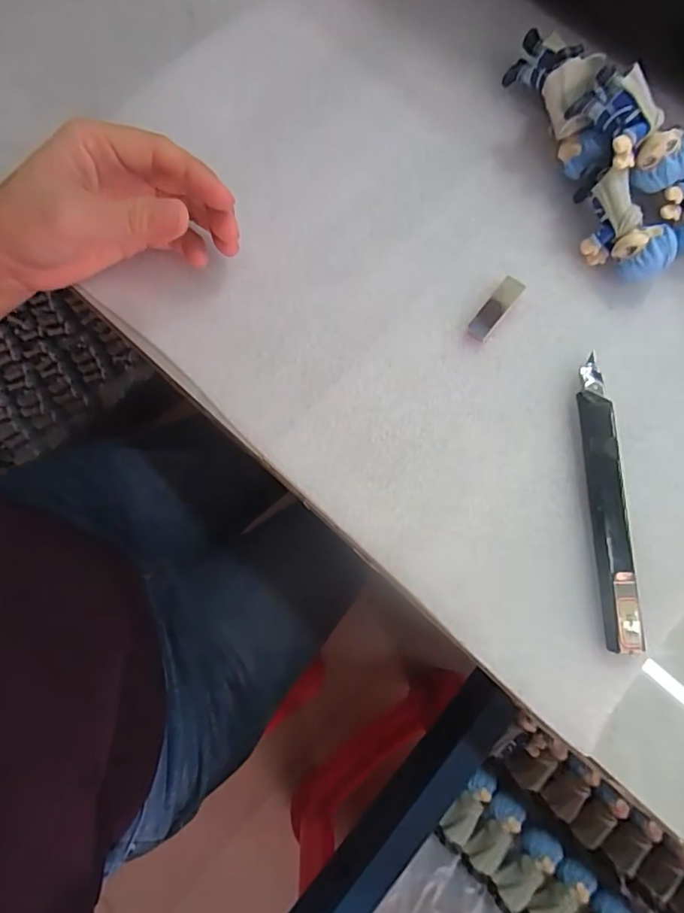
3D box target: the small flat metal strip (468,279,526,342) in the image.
[{"bbox_3d":[0.080,-0.077,0.285,0.012,0.005,0.037,37,79,10],"label":"small flat metal strip"}]

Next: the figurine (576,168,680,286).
[{"bbox_3d":[0.140,-0.116,0.281,0.024,0.034,0.060,-32,77,-7],"label":"figurine"}]

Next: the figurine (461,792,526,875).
[{"bbox_3d":[0.112,0.276,0.402,0.023,0.016,0.057,35,81,10],"label":"figurine"}]

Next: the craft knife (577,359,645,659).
[{"bbox_3d":[0.125,0.021,0.258,0.014,0.010,0.135,-1,76,1],"label":"craft knife"}]

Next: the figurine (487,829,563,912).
[{"bbox_3d":[0.134,0.299,0.397,0.060,0.017,0.023,-35,77,-21],"label":"figurine"}]

